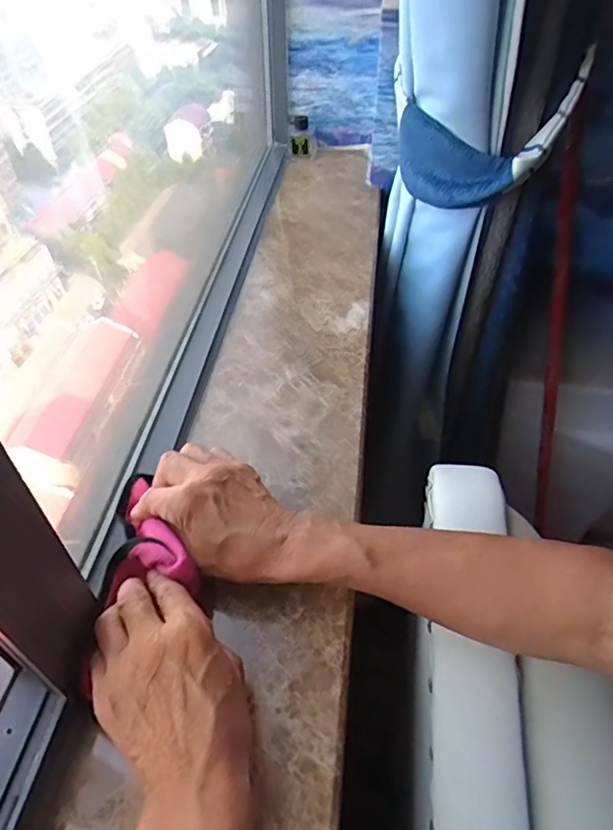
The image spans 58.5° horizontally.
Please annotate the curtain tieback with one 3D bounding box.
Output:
[{"bbox_3d":[0.186,-0.308,0.600,0.189,0.165,0.068,29,53,25],"label":"curtain tieback"}]

